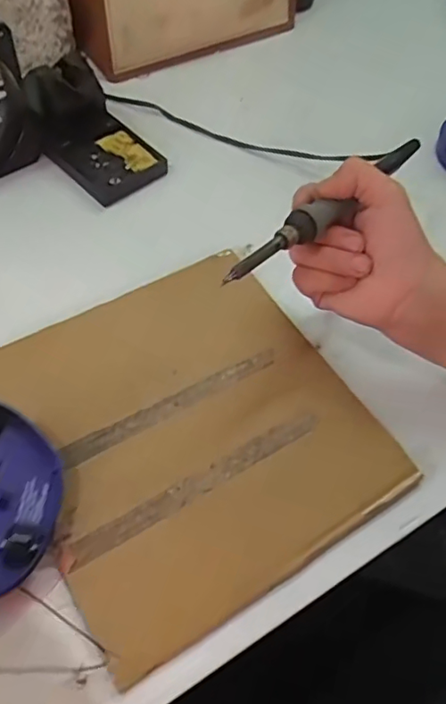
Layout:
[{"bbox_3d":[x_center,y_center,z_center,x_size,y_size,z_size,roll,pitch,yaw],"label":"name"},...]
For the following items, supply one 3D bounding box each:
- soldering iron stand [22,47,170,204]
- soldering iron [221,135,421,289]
[{"bbox_3d":[-0.115,-0.197,0.490,0.126,0.069,0.072,39,62,19],"label":"soldering iron stand"},{"bbox_3d":[0.075,-0.096,0.372,0.022,0.016,0.216,39,56,19],"label":"soldering iron"}]

